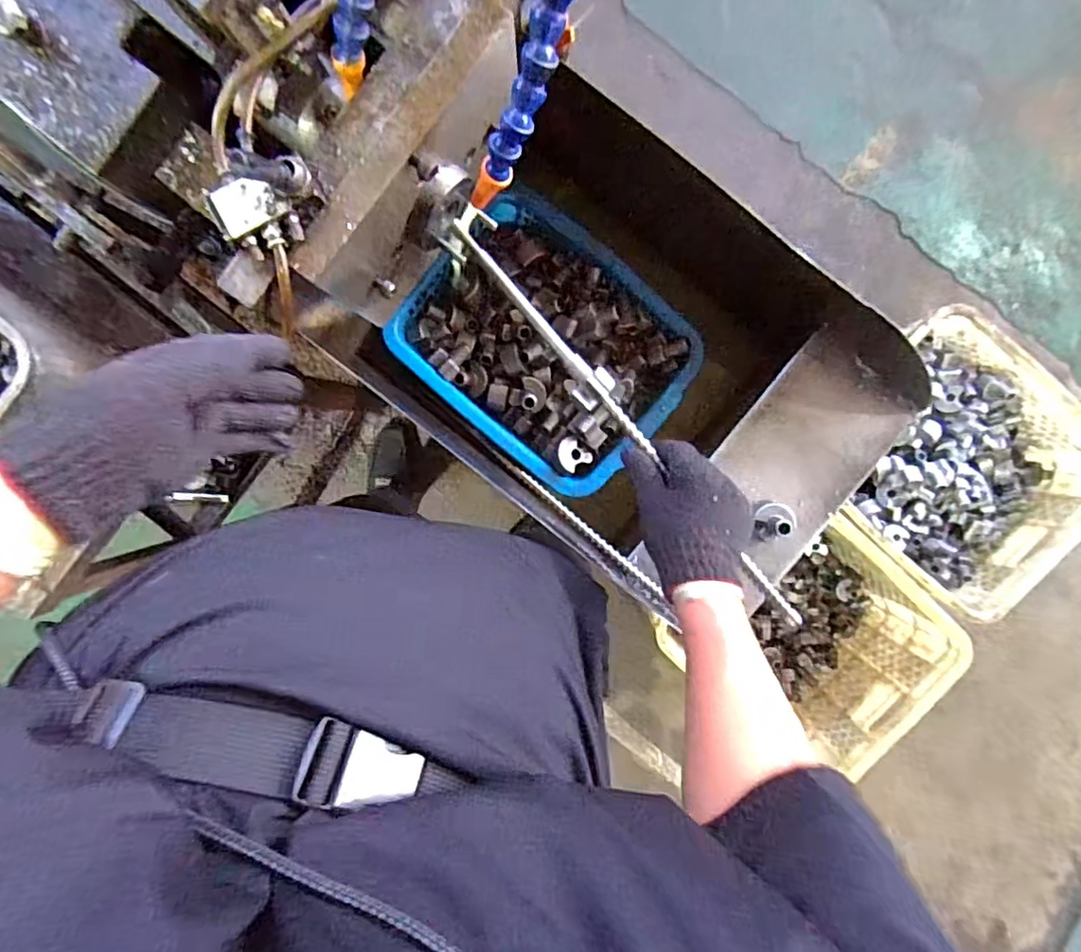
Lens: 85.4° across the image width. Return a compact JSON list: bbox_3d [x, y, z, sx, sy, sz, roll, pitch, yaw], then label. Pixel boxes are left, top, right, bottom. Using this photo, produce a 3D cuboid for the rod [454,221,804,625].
[{"bbox_3d":[0.082,-0.047,0.544,0.017,0.015,0.477,-41,92,5],"label":"rod"}]

